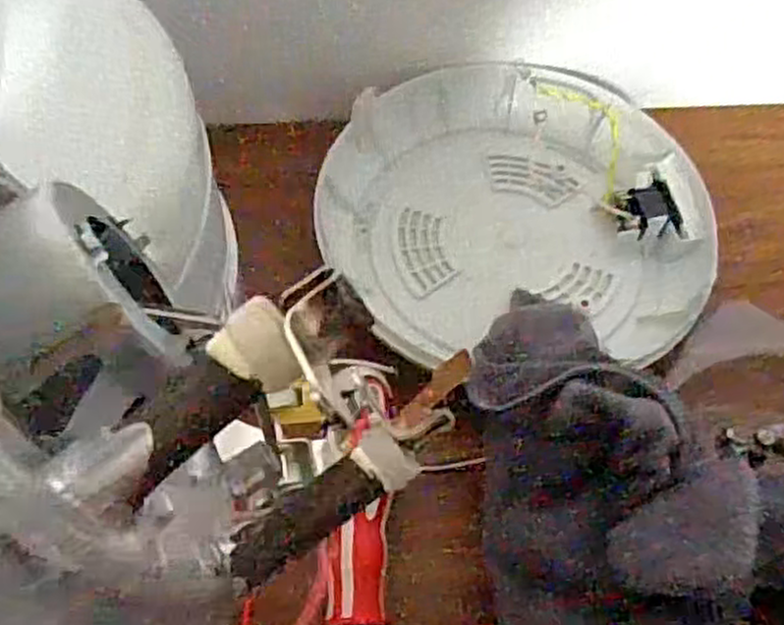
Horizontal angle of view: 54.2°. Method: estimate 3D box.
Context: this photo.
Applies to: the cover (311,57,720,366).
[{"bbox_3d":[0.062,-0.062,0.420,0.195,0.037,0.180,2,58,-2],"label":"cover"}]

